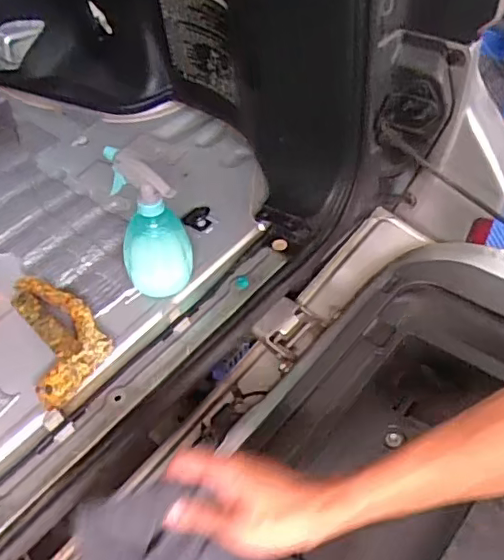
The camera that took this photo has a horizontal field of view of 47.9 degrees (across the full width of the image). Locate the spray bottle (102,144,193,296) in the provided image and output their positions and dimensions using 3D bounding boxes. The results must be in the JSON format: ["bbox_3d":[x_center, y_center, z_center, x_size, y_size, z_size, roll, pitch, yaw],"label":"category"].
[{"bbox_3d":[-0.123,-0.058,0.699,0.087,0.200,0.065,-10,49,-4],"label":"spray bottle"}]

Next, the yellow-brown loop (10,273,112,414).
[{"bbox_3d":[-0.239,0.057,0.704,0.097,0.032,0.205,-23,51,-14],"label":"yellow-brown loop"}]

